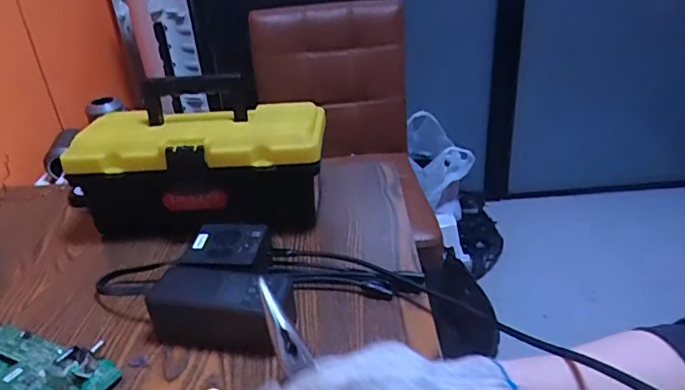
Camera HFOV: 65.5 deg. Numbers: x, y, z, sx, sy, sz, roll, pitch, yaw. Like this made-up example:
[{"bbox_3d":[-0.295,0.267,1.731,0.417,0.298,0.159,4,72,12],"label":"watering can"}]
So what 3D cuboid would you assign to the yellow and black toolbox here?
[{"bbox_3d":[-0.169,-0.048,0.663,0.286,0.175,0.126,-2,30,5],"label":"yellow and black toolbox"}]

